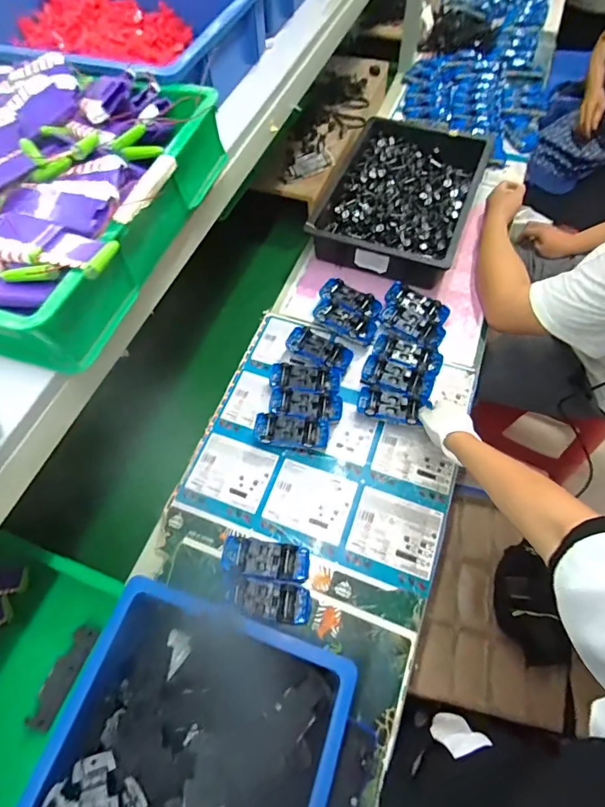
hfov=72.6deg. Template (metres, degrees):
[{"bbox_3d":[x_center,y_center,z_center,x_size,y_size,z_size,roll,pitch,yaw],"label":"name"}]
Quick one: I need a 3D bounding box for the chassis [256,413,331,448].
[{"bbox_3d":[-0.019,0.052,0.721,0.131,0.034,0.056,5,64,6],"label":"chassis"}]

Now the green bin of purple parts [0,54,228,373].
[{"bbox_3d":[-0.359,-0.236,0.442,0.446,0.102,0.332,11,63,10],"label":"green bin of purple parts"}]

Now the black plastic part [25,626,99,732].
[{"bbox_3d":[-0.326,0.373,0.562,0.034,0.016,0.123,26,67,0],"label":"black plastic part"}]

